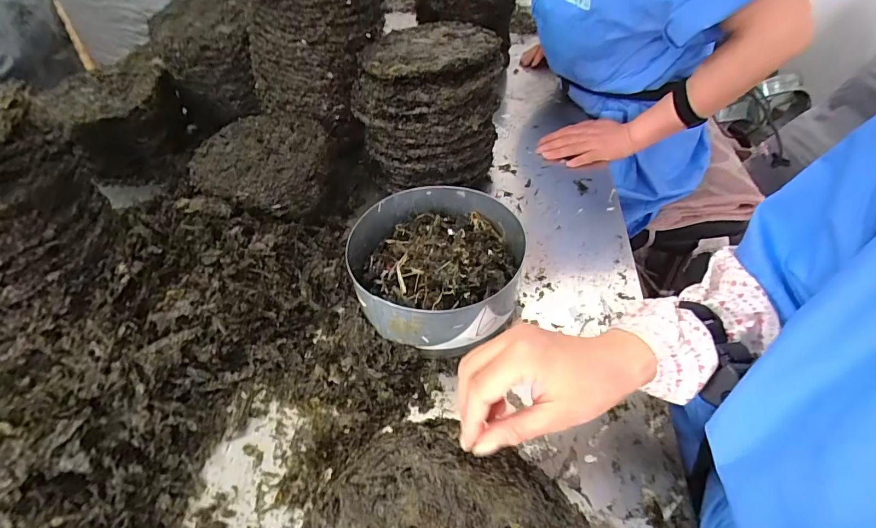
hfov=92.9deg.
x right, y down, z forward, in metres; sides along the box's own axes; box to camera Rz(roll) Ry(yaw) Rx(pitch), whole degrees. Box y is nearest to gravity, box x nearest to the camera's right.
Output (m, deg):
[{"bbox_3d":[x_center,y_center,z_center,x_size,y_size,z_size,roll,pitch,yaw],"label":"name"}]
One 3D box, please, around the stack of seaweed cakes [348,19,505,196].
[{"bbox_3d":[-0.005,-0.239,0.660,0.190,0.194,0.237,13,49,14],"label":"stack of seaweed cakes"}]

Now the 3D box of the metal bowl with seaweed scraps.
[{"bbox_3d":[-0.006,0.000,0.505,0.189,0.090,0.206,-1,47,1],"label":"metal bowl with seaweed scraps"}]

